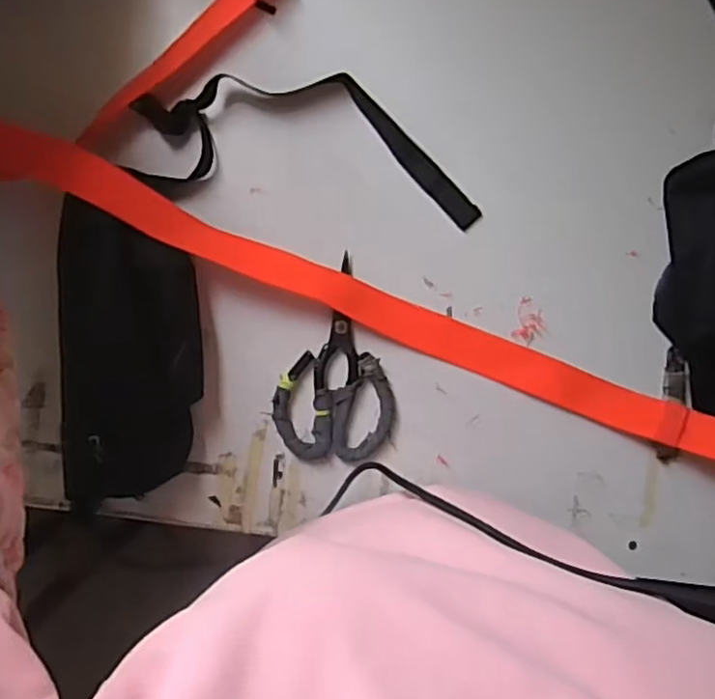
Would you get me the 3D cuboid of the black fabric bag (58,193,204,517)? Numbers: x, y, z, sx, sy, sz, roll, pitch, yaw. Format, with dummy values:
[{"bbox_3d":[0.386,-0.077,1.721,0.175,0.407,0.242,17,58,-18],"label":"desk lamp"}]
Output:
[{"bbox_3d":[-0.194,0.005,0.568,0.116,0.082,0.273,0,92,-2],"label":"black fabric bag"}]

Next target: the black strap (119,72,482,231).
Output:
[{"bbox_3d":[-0.039,-0.186,0.595,0.307,0.021,0.112,8,92,-2],"label":"black strap"}]

